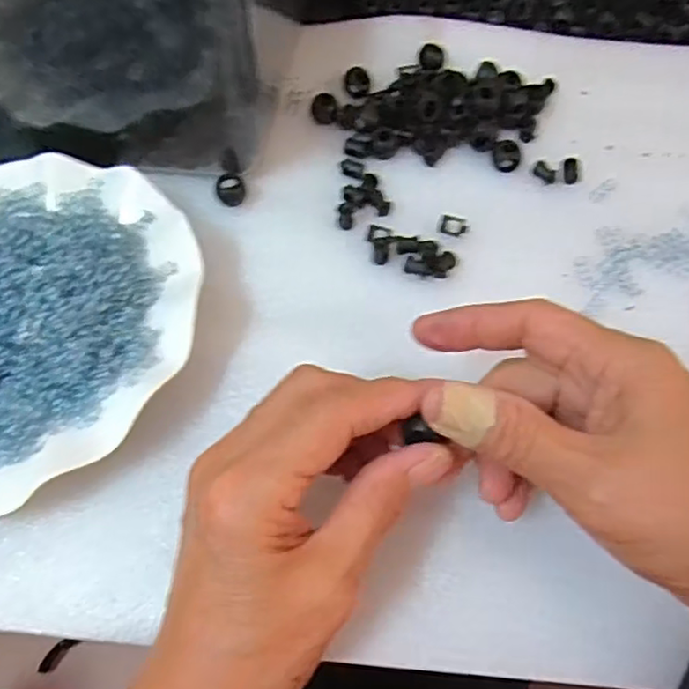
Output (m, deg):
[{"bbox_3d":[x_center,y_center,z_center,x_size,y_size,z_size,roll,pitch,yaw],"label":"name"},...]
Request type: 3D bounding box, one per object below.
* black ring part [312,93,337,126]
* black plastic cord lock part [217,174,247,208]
[{"bbox_3d":[-0.012,-0.141,0.387,0.015,0.005,0.019,-4,62,-2],"label":"black ring part"},{"bbox_3d":[-0.061,-0.084,0.354,0.015,0.009,0.016,-13,62,-7],"label":"black plastic cord lock part"}]

